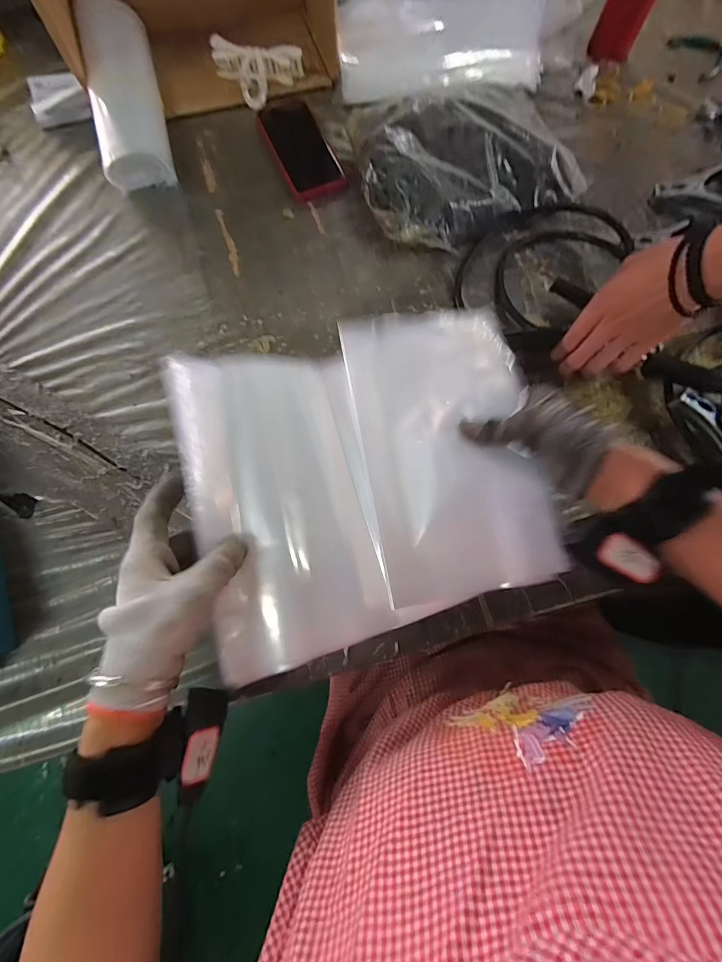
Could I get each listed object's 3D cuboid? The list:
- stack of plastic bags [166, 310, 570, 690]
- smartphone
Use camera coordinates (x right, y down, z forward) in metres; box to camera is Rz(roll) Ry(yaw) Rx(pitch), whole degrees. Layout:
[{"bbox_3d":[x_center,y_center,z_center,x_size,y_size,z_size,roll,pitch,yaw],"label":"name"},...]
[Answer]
[{"bbox_3d":[0.004,-0.010,0.346,0.283,0.066,0.271,-14,74,-5],"label":"stack of plastic bags"},{"bbox_3d":[-0.085,-0.465,0.550,0.077,0.007,0.181,-22,75,-8],"label":"smartphone"}]

